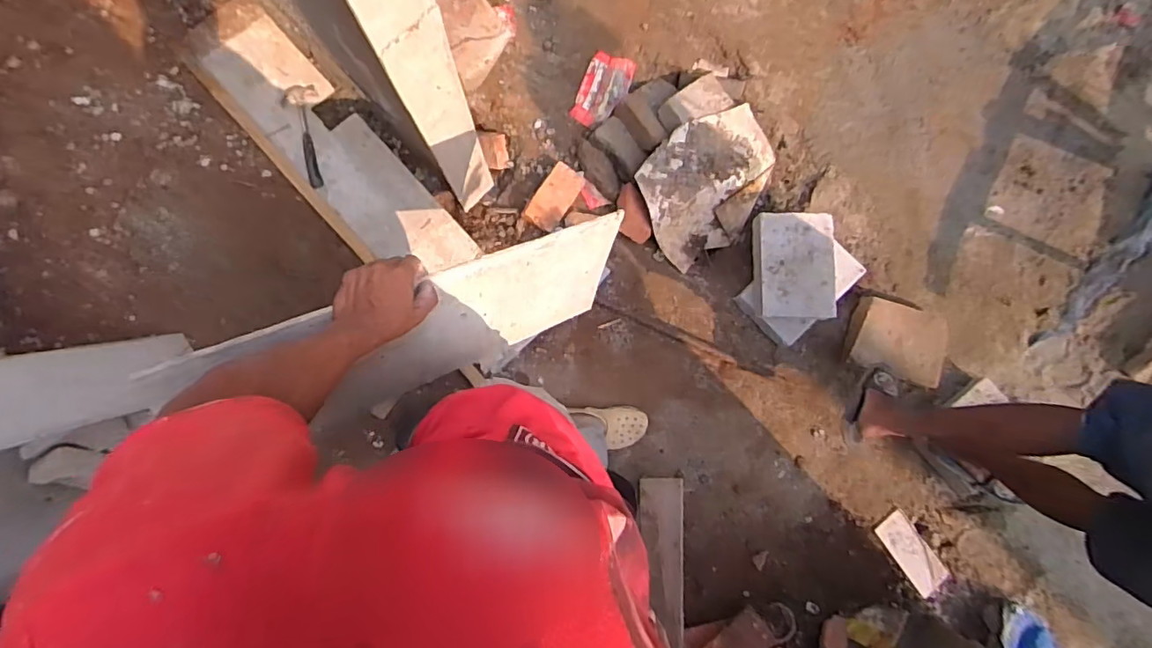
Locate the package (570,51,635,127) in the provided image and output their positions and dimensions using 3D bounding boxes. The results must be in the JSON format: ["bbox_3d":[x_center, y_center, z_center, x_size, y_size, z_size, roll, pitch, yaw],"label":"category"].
[{"bbox_3d":[0.082,-0.704,1.638,0.134,0.039,0.218,22,85,-2],"label":"package"}]

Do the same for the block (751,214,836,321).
[{"bbox_3d":[0.606,-0.161,1.506,0.206,0.074,0.291,-2,102,23],"label":"block"}]

